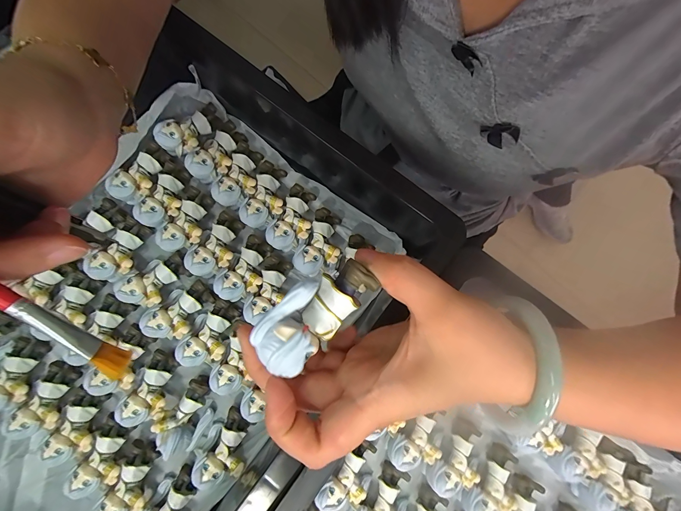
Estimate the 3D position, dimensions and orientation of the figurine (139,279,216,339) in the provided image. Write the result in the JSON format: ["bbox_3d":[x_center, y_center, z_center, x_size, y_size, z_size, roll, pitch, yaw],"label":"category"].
[{"bbox_3d":[-0.145,0.048,0.271,0.037,0.023,0.058,32,82,3],"label":"figurine"}]

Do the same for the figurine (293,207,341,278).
[{"bbox_3d":[-0.020,-0.012,0.285,0.039,0.022,0.063,10,81,0],"label":"figurine"}]

